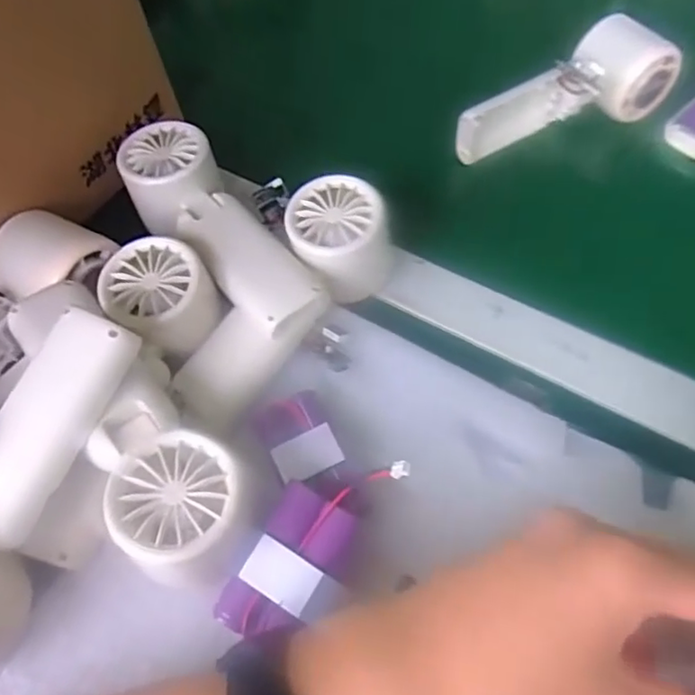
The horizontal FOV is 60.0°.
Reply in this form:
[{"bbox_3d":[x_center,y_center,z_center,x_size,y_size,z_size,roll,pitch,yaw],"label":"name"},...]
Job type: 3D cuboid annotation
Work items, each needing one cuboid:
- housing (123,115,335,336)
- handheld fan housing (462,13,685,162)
[{"bbox_3d":[-0.077,-0.067,0.347,0.054,0.037,0.161,-31,62,-15],"label":"housing"},{"bbox_3d":[0.156,-0.173,0.419,0.156,0.048,0.065,-36,63,-17],"label":"handheld fan housing"}]

